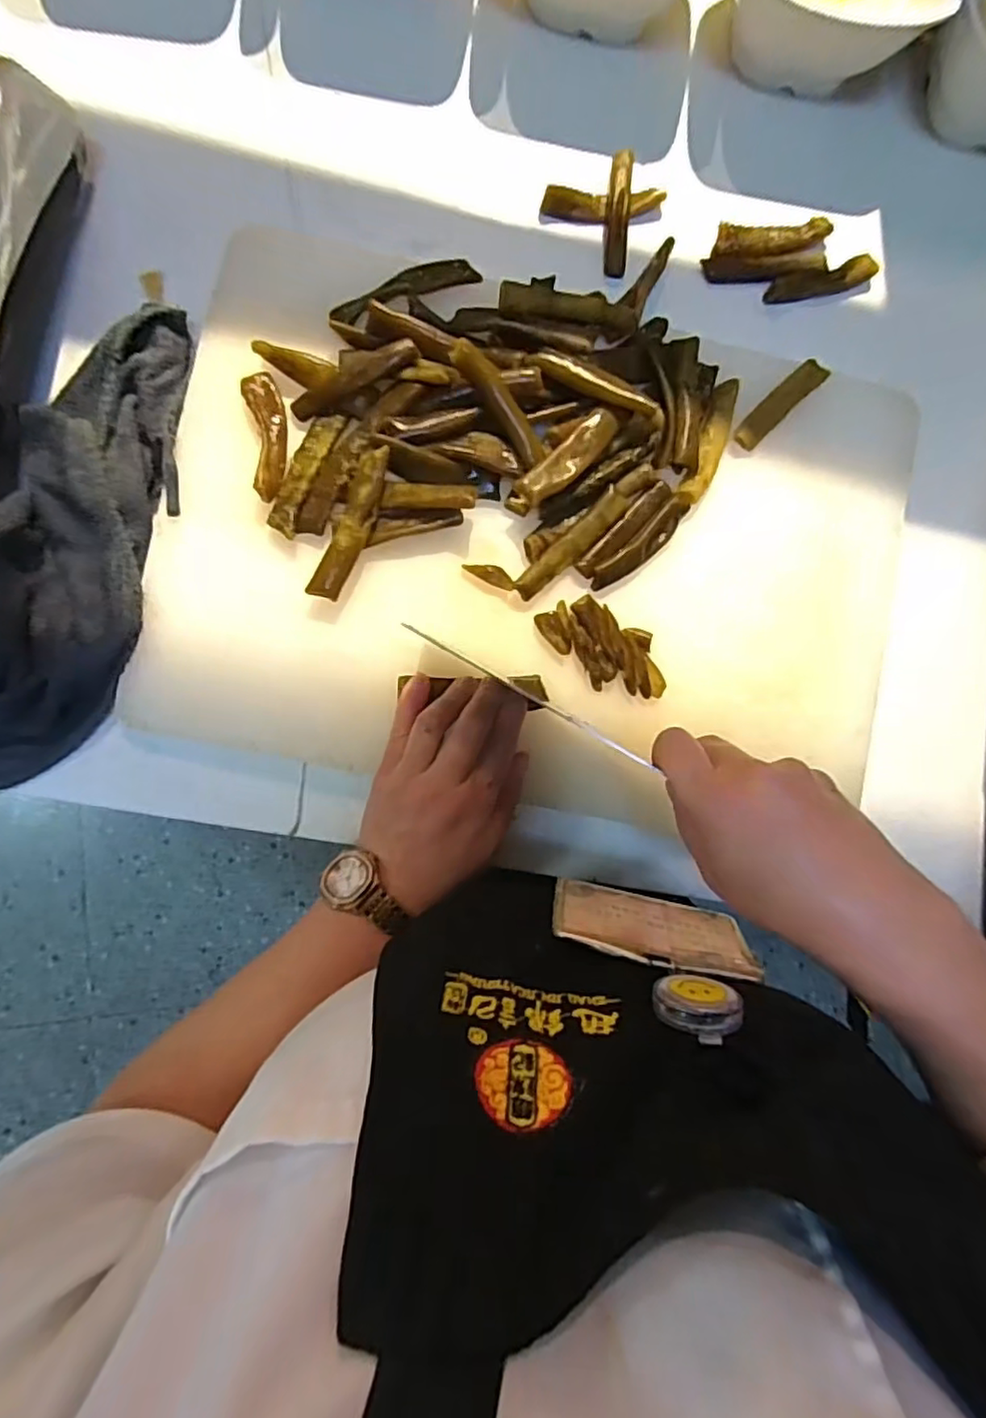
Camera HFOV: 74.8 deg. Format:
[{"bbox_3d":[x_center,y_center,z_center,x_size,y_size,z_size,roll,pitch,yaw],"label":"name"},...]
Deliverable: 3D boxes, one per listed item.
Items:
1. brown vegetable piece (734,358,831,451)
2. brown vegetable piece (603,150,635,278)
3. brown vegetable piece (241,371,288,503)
[{"bbox_3d":[0.191,-0.204,0.433,0.083,0.008,0.019,-44,89,-8],"label":"brown vegetable piece"},{"bbox_3d":[0.088,-0.346,0.451,0.017,0.012,0.088,5,84,-5],"label":"brown vegetable piece"},{"bbox_3d":[-0.137,-0.169,0.392,0.023,0.010,0.081,-10,85,-6],"label":"brown vegetable piece"}]

